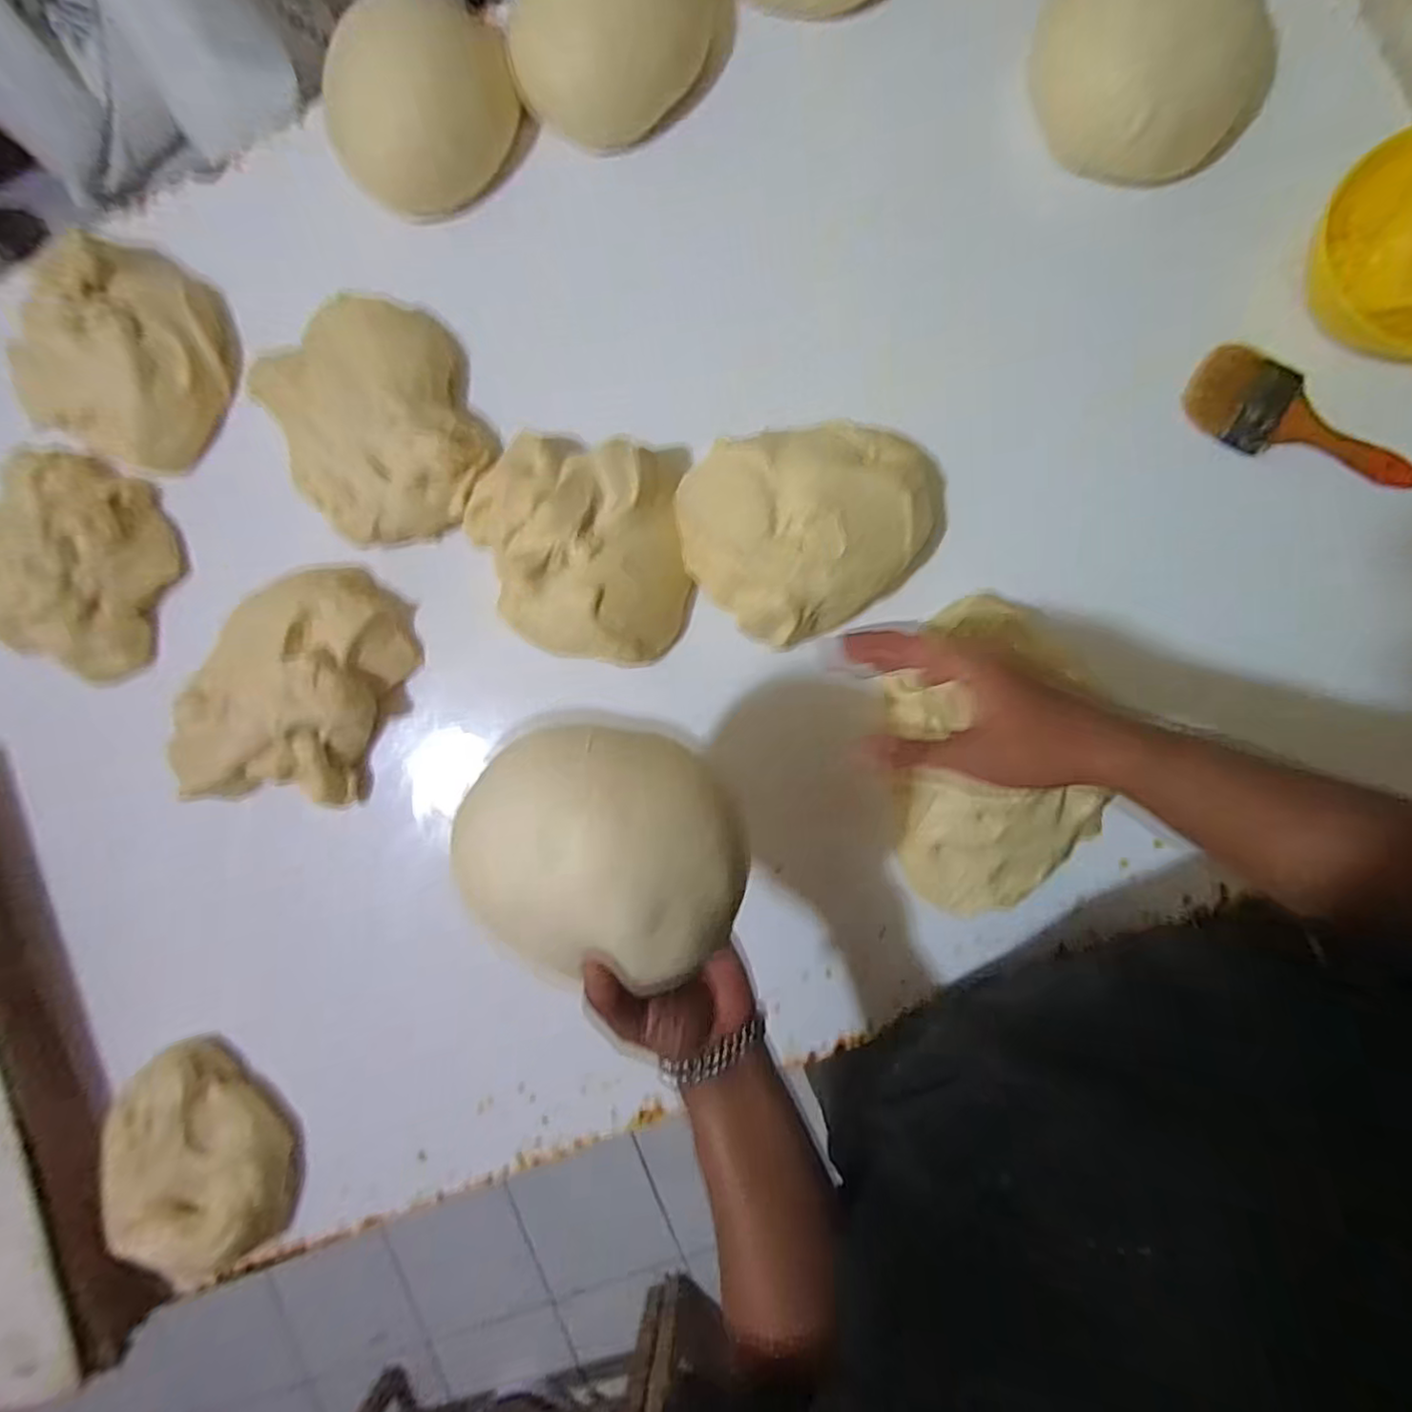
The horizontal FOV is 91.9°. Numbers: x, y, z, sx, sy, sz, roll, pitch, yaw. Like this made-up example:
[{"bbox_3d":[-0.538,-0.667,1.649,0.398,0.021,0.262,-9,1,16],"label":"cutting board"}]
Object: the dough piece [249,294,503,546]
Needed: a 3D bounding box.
[{"bbox_3d":[-0.297,-0.253,0.606,0.182,0.053,0.215,-23,87,5],"label":"dough piece"}]

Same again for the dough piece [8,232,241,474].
[{"bbox_3d":[-0.537,-0.326,0.619,0.174,0.073,0.181,0,89,5],"label":"dough piece"}]

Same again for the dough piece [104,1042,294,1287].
[{"bbox_3d":[-0.481,0.427,0.636,0.157,0.078,0.199,-35,87,4],"label":"dough piece"}]

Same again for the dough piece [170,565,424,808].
[{"bbox_3d":[-0.373,-0.008,0.610,0.166,0.059,0.248,26,92,5],"label":"dough piece"}]

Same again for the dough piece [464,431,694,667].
[{"bbox_3d":[-0.115,-0.136,0.579,0.198,0.064,0.193,4,90,5],"label":"dough piece"}]

